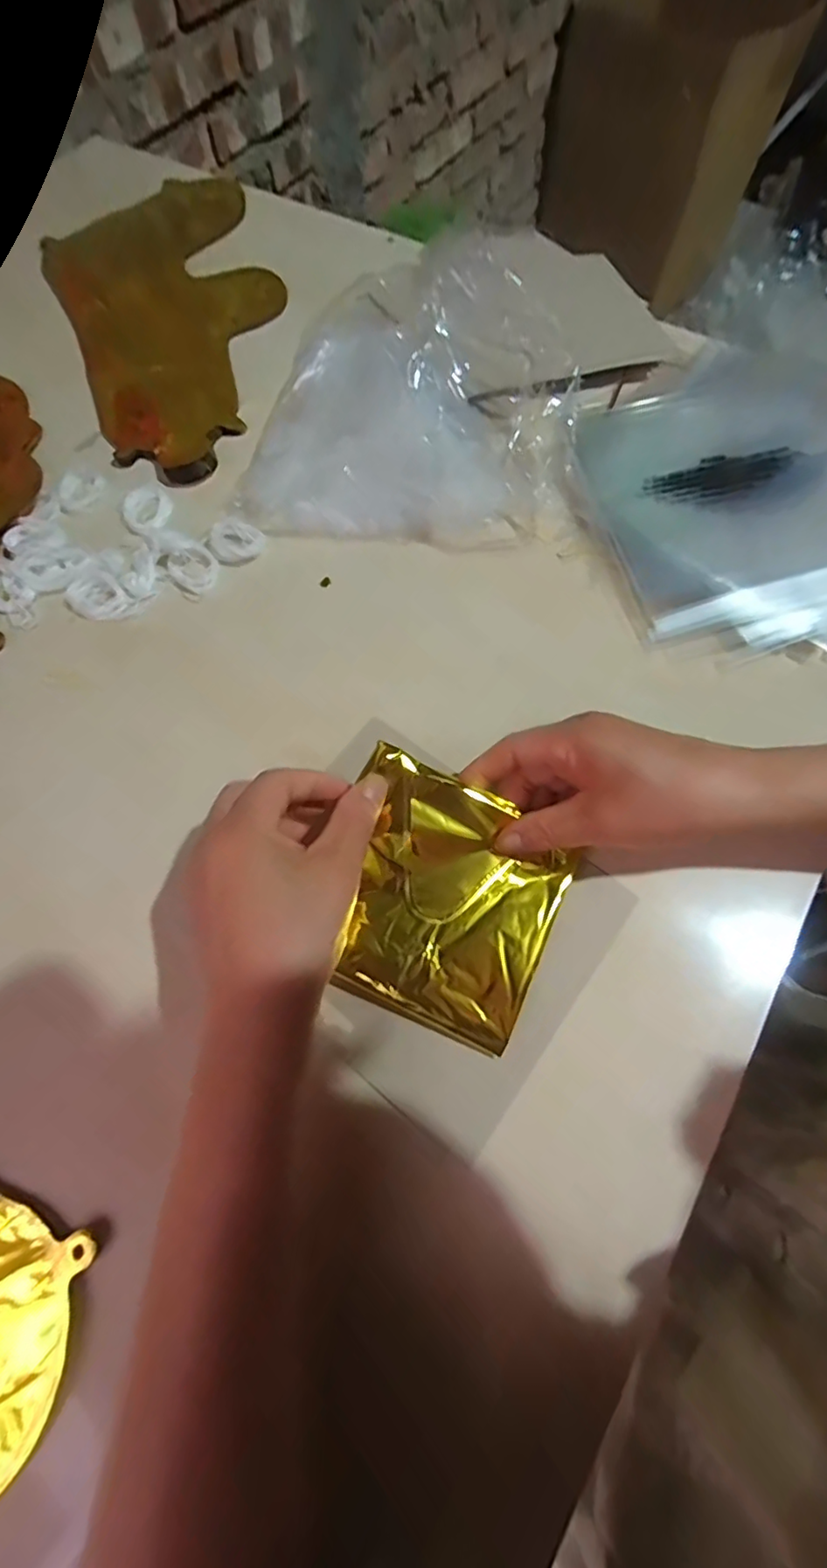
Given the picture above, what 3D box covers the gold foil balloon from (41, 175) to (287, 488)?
[{"bbox_3d":[-0.227,-0.445,0.529,0.198,0.008,0.445,-19,68,-4],"label":"gold foil balloon"}]

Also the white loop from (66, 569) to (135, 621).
[{"bbox_3d":[-0.226,-0.134,0.404,0.036,0.008,0.043,-40,71,-13],"label":"white loop"}]

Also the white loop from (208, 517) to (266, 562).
[{"bbox_3d":[-0.131,-0.181,0.419,0.035,0.008,0.037,-1,68,3],"label":"white loop"}]

